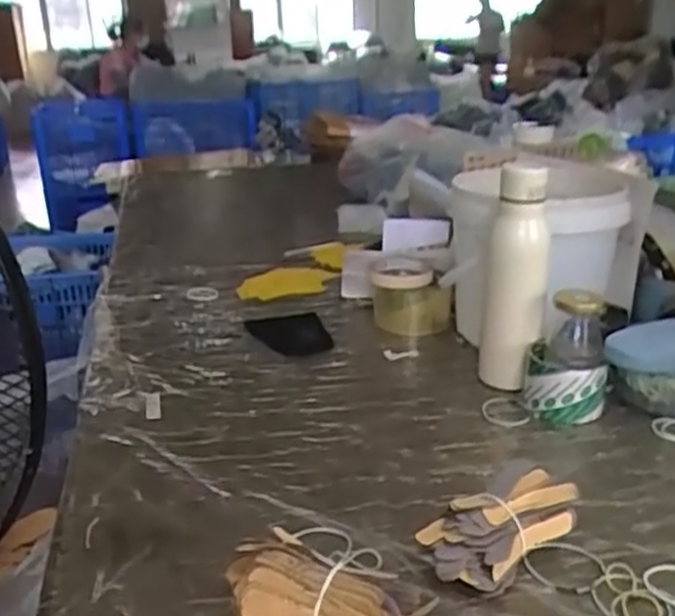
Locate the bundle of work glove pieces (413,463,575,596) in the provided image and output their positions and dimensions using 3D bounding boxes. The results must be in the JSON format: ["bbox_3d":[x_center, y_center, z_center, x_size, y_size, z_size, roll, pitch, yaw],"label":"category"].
[{"bbox_3d":[0.117,0.164,0.536,0.125,0.049,0.067,-16,24,-38],"label":"bundle of work glove pieces"}]

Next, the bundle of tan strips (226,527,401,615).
[{"bbox_3d":[-0.015,0.186,0.458,0.119,0.057,0.041,6,20,17],"label":"bundle of tan strips"}]

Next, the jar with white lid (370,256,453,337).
[{"bbox_3d":[0.101,-0.017,1.001,0.107,0.082,0.107,2,19,5],"label":"jar with white lid"}]

